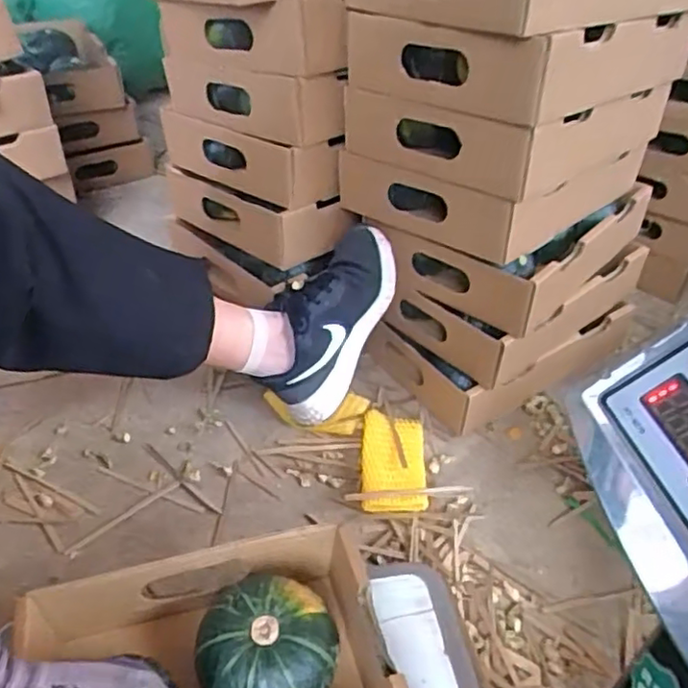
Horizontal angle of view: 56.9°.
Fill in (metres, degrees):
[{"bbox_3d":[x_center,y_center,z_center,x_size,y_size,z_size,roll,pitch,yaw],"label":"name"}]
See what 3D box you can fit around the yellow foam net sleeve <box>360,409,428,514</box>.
[{"bbox_3d":[0.053,0.126,0.681,0.068,0.022,0.126,5,41,1],"label":"yellow foam net sleeve"}]

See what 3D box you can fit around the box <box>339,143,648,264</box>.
[{"bbox_3d":[0.172,-0.199,0.725,0.217,0.077,0.279,34,49,31],"label":"box"}]

